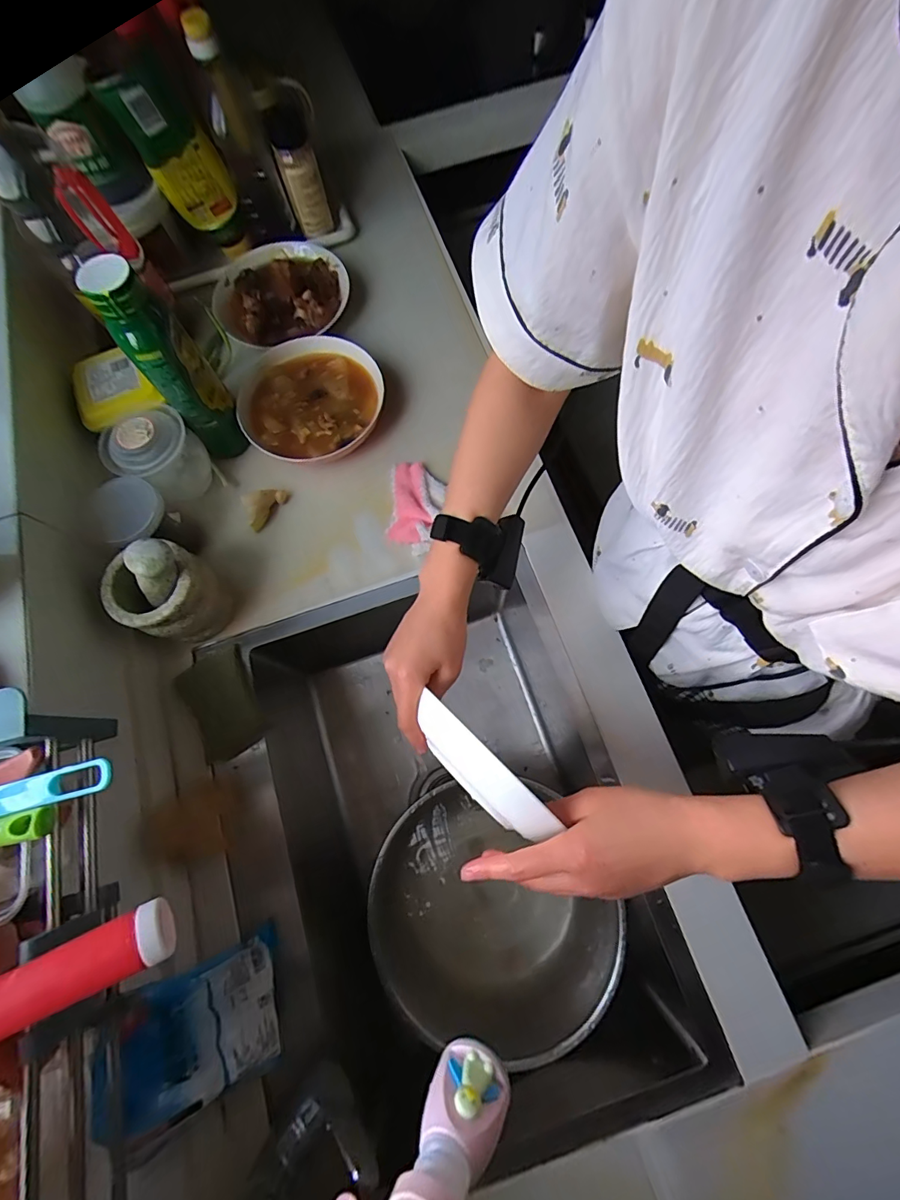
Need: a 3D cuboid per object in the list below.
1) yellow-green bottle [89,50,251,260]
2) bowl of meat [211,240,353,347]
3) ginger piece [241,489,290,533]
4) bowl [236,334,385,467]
[{"bbox_3d":[-0.365,-0.588,0.638,0.100,0.237,0.071,-17,72,-3],"label":"yellow-green bottle"},{"bbox_3d":[-0.268,-0.494,0.719,0.204,0.055,0.223,-1,72,2],"label":"bowl of meat"},{"bbox_3d":[-0.248,-0.126,0.626,0.058,0.035,0.042,-24,73,-5],"label":"ginger piece"},{"bbox_3d":[-0.197,-0.279,0.668,0.195,0.053,0.205,-1,72,2],"label":"bowl"}]

